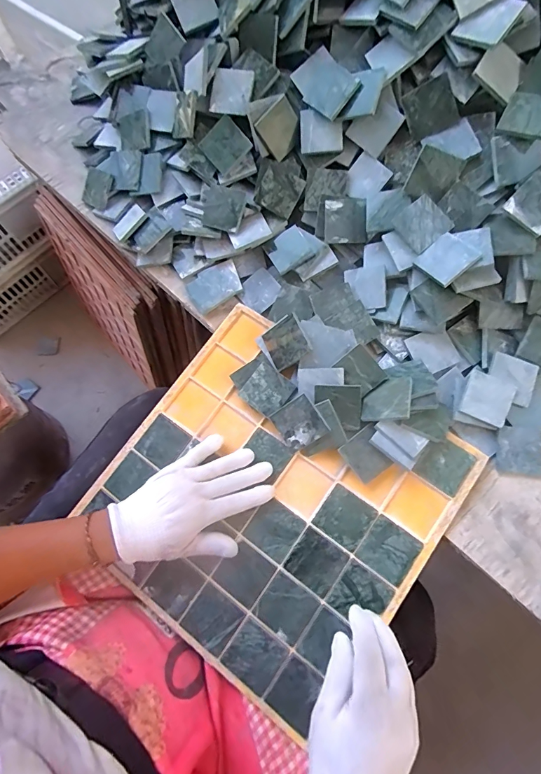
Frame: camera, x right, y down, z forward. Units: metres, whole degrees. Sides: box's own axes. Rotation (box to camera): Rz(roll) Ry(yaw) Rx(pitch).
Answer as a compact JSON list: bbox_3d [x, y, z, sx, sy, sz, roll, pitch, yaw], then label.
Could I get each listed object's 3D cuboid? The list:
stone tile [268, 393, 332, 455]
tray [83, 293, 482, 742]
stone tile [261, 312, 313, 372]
[{"bbox_3d":[0.031,0.040,0.425,0.050,0.004,0.050,-36,86,20],"label":"stone tile"},{"bbox_3d":[-0.003,0.117,0.425,0.329,0.011,0.318,33,79,16],"label":"tray"},{"bbox_3d":[0.018,-0.052,0.455,0.052,0.006,0.054,-32,70,33],"label":"stone tile"}]

